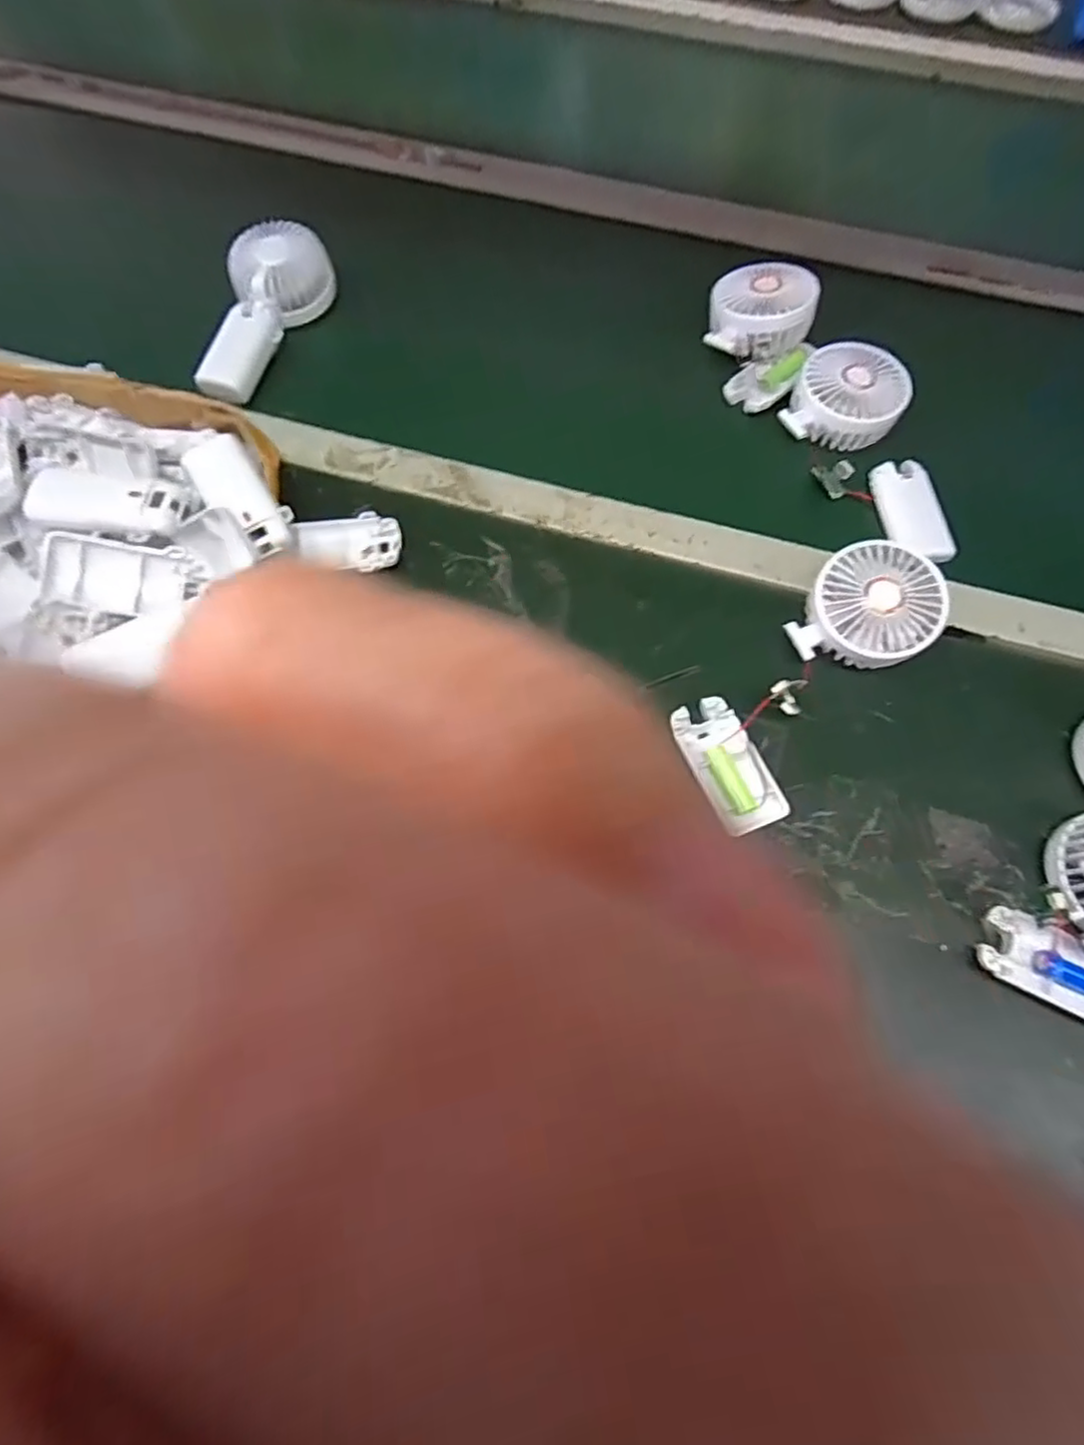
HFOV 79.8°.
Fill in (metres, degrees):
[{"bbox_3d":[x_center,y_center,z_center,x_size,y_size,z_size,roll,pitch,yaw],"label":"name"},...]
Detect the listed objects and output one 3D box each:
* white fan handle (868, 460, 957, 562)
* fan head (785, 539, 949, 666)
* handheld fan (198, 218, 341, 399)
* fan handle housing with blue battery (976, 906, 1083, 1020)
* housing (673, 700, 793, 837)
[{"bbox_3d":[0.300,-0.172,0.528,0.039,0.021,0.093,-8,68,-3],"label":"white fan handle"},{"bbox_3d":[0.236,-0.081,0.468,0.084,0.044,0.096,42,73,14],"label":"fan head"},{"bbox_3d":[-0.246,-0.365,0.567,0.076,0.054,0.166,8,68,3],"label":"handheld fan"},{"bbox_3d":[0.319,0.150,0.394,0.092,0.019,0.042,28,71,11],"label":"fan handle housing with blue battery"},{"bbox_3d":[0.128,0.029,0.448,0.042,0.015,0.094,-24,70,-9],"label":"housing"}]

